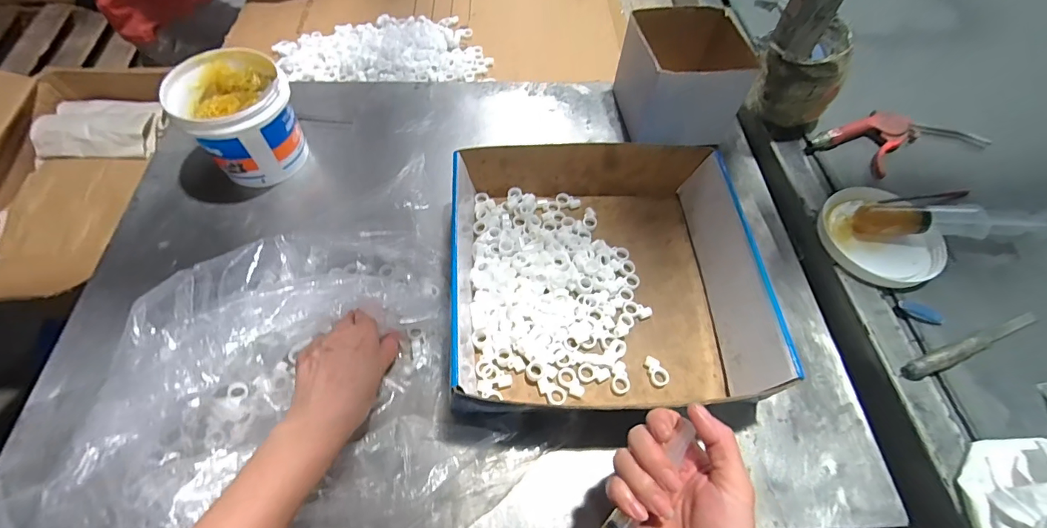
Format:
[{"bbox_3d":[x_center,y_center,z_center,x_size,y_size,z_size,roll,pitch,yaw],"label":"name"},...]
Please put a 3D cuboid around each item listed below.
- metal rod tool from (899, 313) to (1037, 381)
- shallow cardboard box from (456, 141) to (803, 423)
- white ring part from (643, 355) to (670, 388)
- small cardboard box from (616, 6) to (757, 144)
[{"bbox_3d":[0.435,0.079,0.443,0.158,0.018,0.017,-19,62,-13],"label":"metal rod tool"},{"bbox_3d":[0.079,0.002,0.470,0.303,0.072,0.281,-2,59,-3],"label":"shallow cardboard box"},{"bbox_3d":[0.130,0.105,0.445,0.019,0.008,0.030,-19,62,-13],"label":"white ring part"},{"bbox_3d":[0.215,-0.245,0.599,0.150,0.110,0.140,-6,60,-6],"label":"small cardboard box"}]

